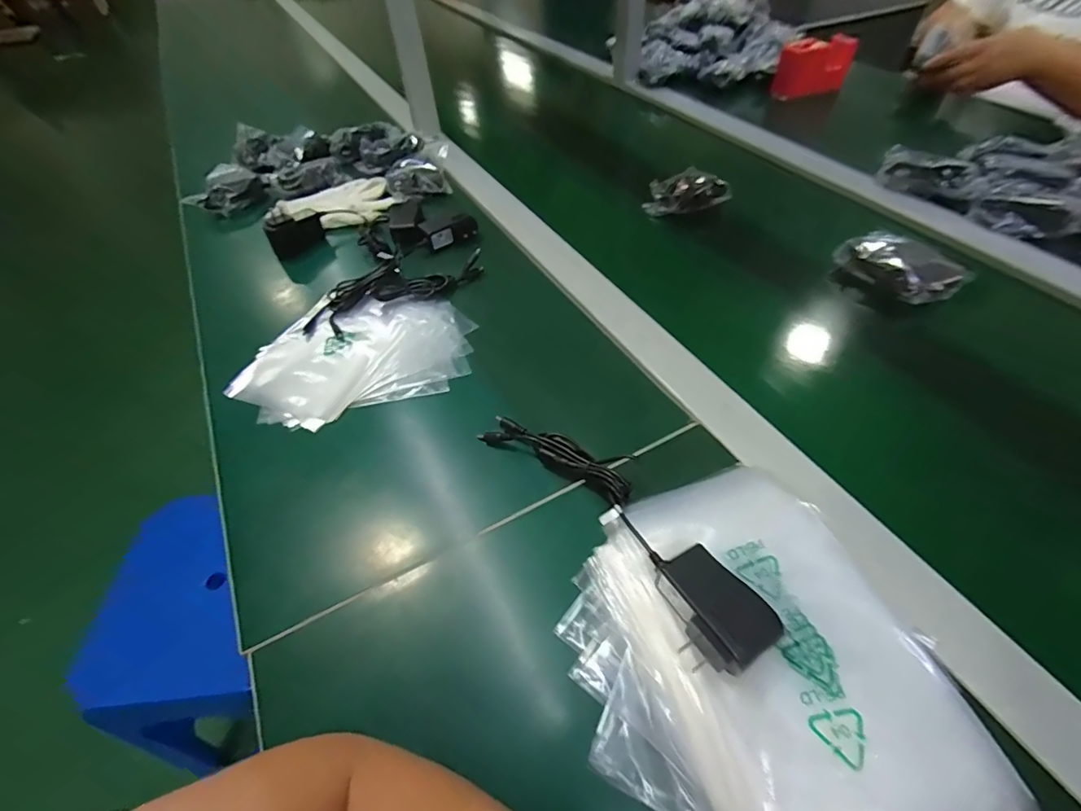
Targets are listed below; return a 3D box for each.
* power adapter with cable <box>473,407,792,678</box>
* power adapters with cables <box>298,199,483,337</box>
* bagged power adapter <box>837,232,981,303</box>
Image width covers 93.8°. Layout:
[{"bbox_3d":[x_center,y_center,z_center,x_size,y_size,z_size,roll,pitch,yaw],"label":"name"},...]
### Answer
[{"bbox_3d":[0.056,0.081,0.391,0.075,0.053,0.268,-31,54,-20],"label":"power adapter with cable"},{"bbox_3d":[-0.165,-0.177,0.631,0.166,0.030,0.248,5,50,9],"label":"power adapters with cables"},{"bbox_3d":[0.401,-0.157,0.567,0.047,0.038,0.123,-30,53,-20],"label":"bagged power adapter"}]

